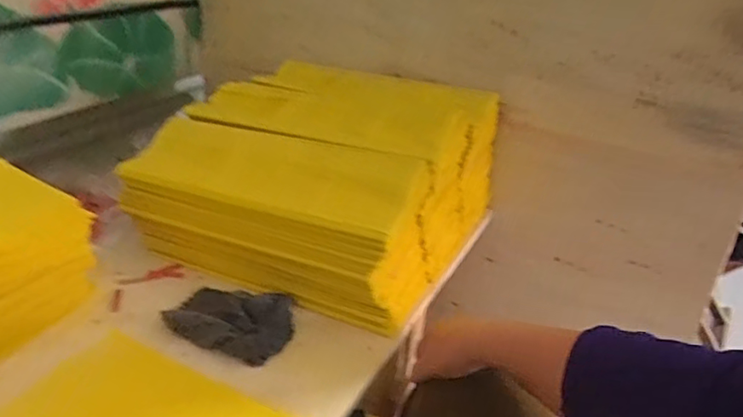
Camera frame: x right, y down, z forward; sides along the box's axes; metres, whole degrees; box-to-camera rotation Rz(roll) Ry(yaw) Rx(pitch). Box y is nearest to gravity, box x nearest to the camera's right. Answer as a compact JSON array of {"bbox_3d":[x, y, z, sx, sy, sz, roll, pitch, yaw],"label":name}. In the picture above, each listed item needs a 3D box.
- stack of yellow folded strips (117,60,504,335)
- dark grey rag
[{"bbox_3d":[-0.057,-0.053,0.833,0.384,0.192,0.408,14,29,18],"label":"stack of yellow folded strips"},{"bbox_3d":[-0.157,0.122,0.669,0.136,0.035,0.112,9,28,9],"label":"dark grey rag"}]

